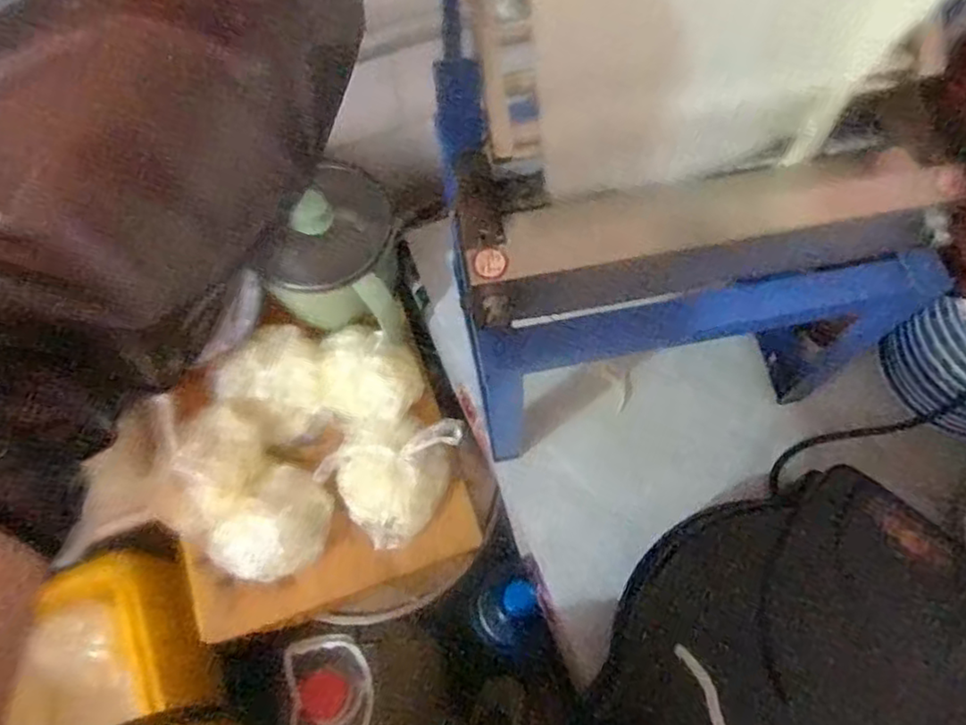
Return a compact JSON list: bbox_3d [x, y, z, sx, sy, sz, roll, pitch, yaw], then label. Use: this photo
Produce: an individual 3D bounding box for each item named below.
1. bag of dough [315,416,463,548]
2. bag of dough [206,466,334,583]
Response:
[{"bbox_3d":[-0.111,0.123,0.782,0.138,0.071,0.151,24,71,12],"label":"bag of dough"},{"bbox_3d":[-0.230,0.188,0.761,0.102,0.051,0.137,36,74,15],"label":"bag of dough"}]

